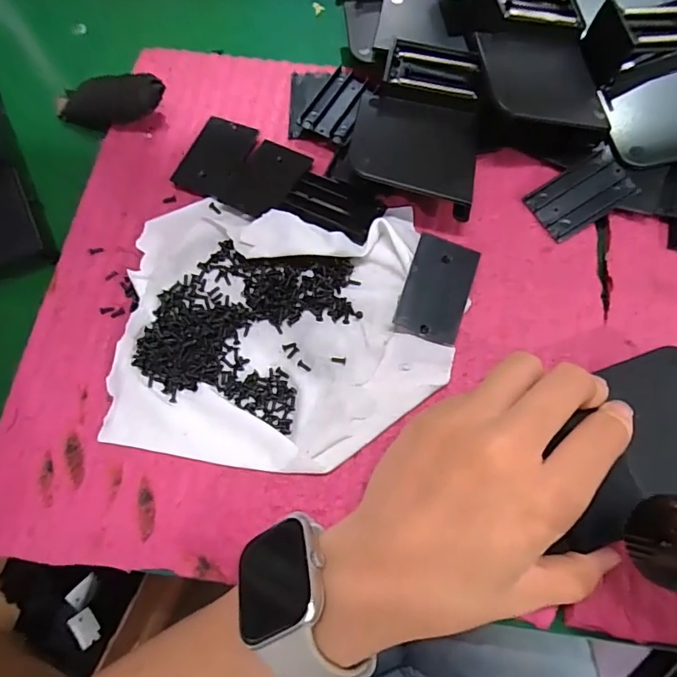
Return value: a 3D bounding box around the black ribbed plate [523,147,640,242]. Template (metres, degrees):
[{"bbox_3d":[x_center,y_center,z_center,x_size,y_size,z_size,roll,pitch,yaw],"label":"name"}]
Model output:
[{"bbox_3d":[0.143,-0.085,0.293,0.056,0.005,0.036,-31,69,3],"label":"black ribbed plate"}]

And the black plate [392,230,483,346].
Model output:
[{"bbox_3d":[0.055,-0.027,0.274,0.036,0.005,0.056,19,88,-3],"label":"black plate"}]

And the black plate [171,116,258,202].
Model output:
[{"bbox_3d":[-0.076,-0.115,0.311,0.035,0.006,0.055,21,73,9],"label":"black plate"}]

